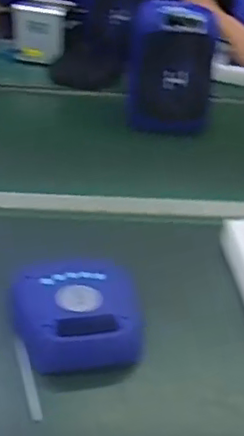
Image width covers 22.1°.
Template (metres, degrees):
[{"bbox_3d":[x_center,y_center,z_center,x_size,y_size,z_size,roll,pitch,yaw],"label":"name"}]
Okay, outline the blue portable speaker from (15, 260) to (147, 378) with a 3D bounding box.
[{"bbox_3d":[-0.057,0.120,0.795,0.163,0.044,0.178,-4,33,-14],"label":"blue portable speaker"}]

